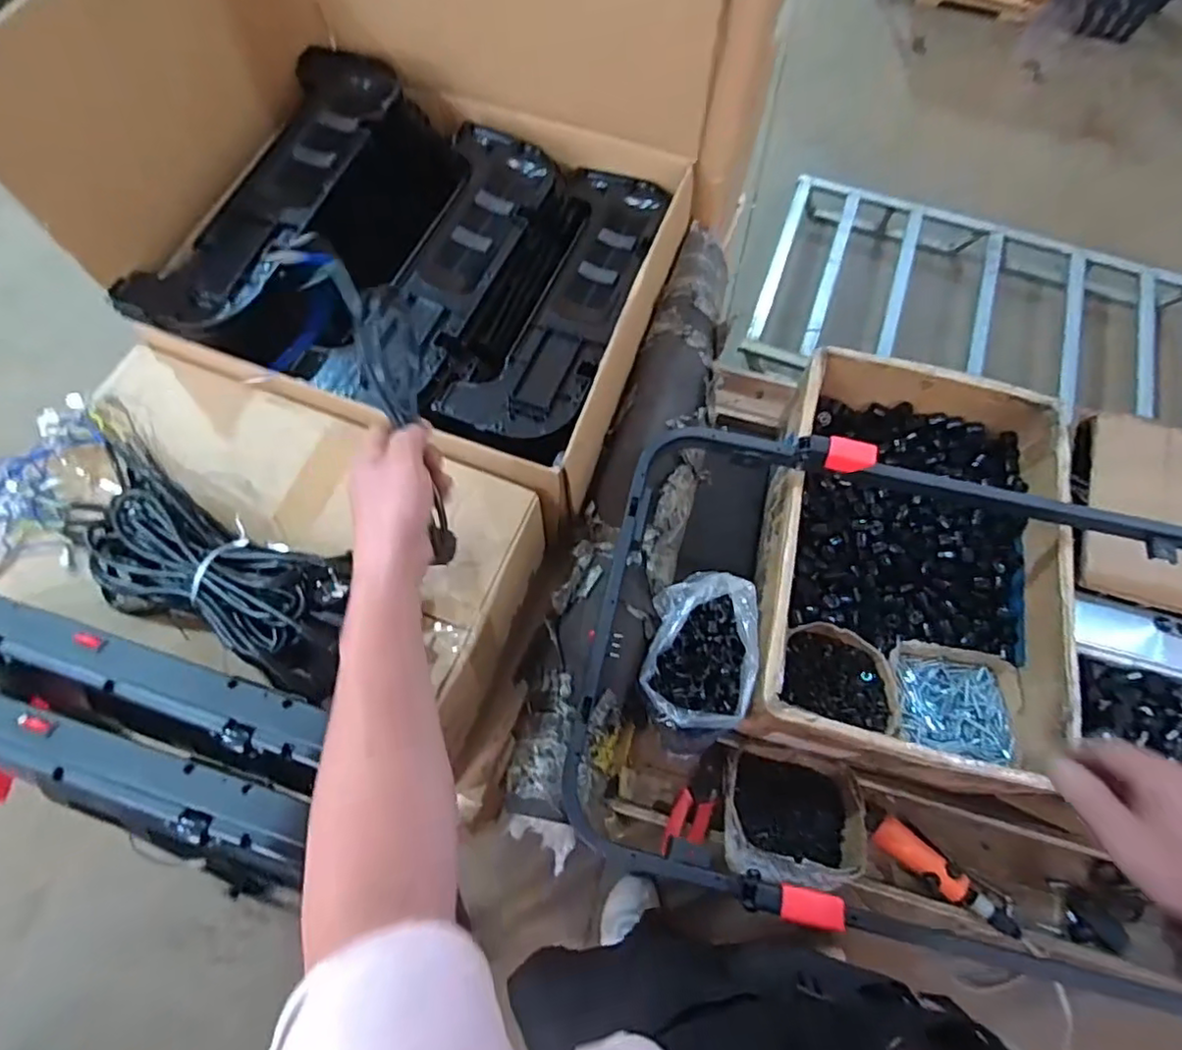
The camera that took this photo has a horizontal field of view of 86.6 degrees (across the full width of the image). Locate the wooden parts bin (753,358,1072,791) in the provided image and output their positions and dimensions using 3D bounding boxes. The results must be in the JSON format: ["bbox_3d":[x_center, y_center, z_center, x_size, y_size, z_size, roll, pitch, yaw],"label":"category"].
[{"bbox_3d":[0.425,0.044,0.827,0.378,0.135,0.528,14,67,5],"label":"wooden parts bin"}]

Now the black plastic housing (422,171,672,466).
[{"bbox_3d":[-0.034,-0.309,0.836,0.166,0.052,0.517,22,68,8],"label":"black plastic housing"}]

